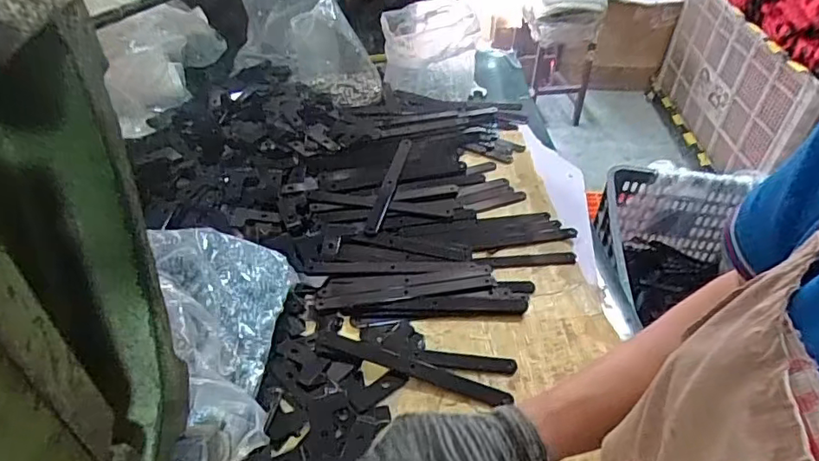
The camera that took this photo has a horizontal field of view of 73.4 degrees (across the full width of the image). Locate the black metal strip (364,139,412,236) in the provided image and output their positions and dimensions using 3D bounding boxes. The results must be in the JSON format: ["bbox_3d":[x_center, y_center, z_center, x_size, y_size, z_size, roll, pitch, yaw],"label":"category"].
[{"bbox_3d":[-0.027,-0.065,0.758,0.020,0.006,0.197,11,47,7],"label":"black metal strip"}]

